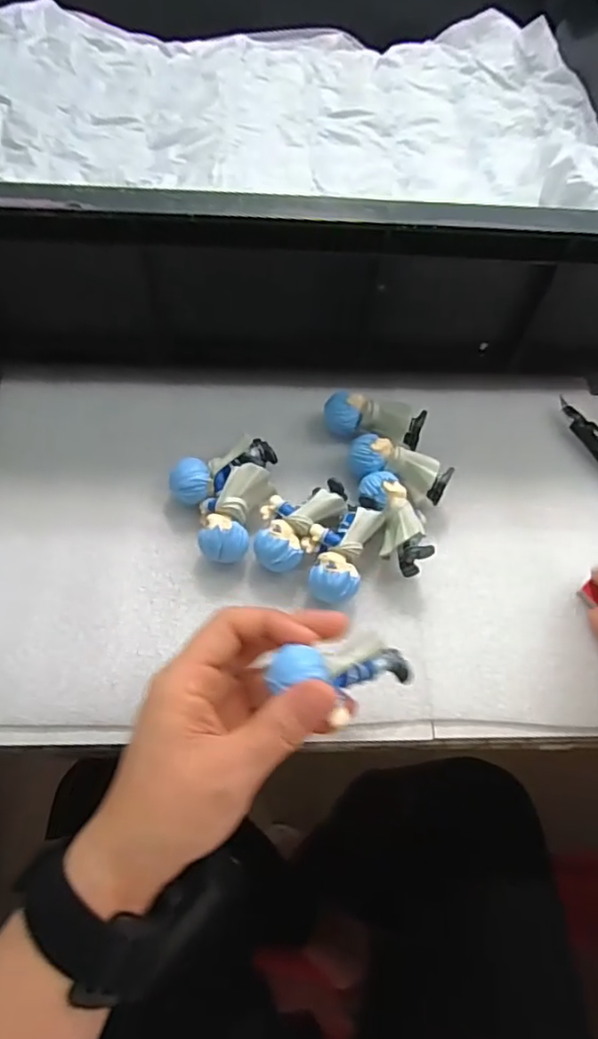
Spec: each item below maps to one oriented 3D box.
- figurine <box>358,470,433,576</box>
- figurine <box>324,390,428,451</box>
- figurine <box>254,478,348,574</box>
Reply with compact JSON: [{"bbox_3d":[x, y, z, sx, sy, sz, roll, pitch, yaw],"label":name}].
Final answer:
[{"bbox_3d":[0.053,0.003,0.353,0.027,0.034,0.057,-9,62,-10],"label":"figurine"},{"bbox_3d":[0.046,-0.060,0.387,0.061,0.028,0.023,18,61,5],"label":"figurine"},{"bbox_3d":[-0.003,0.002,0.352,0.036,0.031,0.064,38,64,15],"label":"figurine"}]

